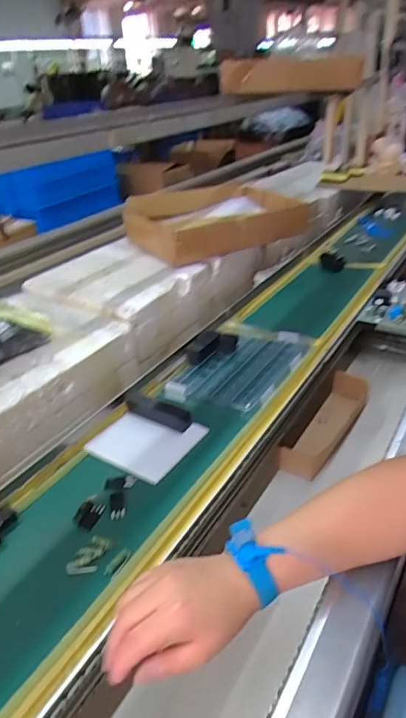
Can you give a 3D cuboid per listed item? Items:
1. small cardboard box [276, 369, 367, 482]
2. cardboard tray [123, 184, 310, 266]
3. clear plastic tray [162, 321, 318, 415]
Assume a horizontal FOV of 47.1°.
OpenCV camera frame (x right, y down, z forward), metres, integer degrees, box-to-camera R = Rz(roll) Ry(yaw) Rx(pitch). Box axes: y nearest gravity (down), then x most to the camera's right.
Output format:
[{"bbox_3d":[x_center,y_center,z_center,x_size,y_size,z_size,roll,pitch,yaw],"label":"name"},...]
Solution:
[{"bbox_3d":[0.203,0.101,0.750,0.064,0.044,0.243,17,38,32],"label":"small cardboard box"},{"bbox_3d":[0.029,-0.321,1.107,0.391,0.114,0.215,-7,32,-2],"label":"cardboard tray"},{"bbox_3d":[0.061,0.007,0.729,0.158,0.017,0.229,17,38,32],"label":"clear plastic tray"}]

